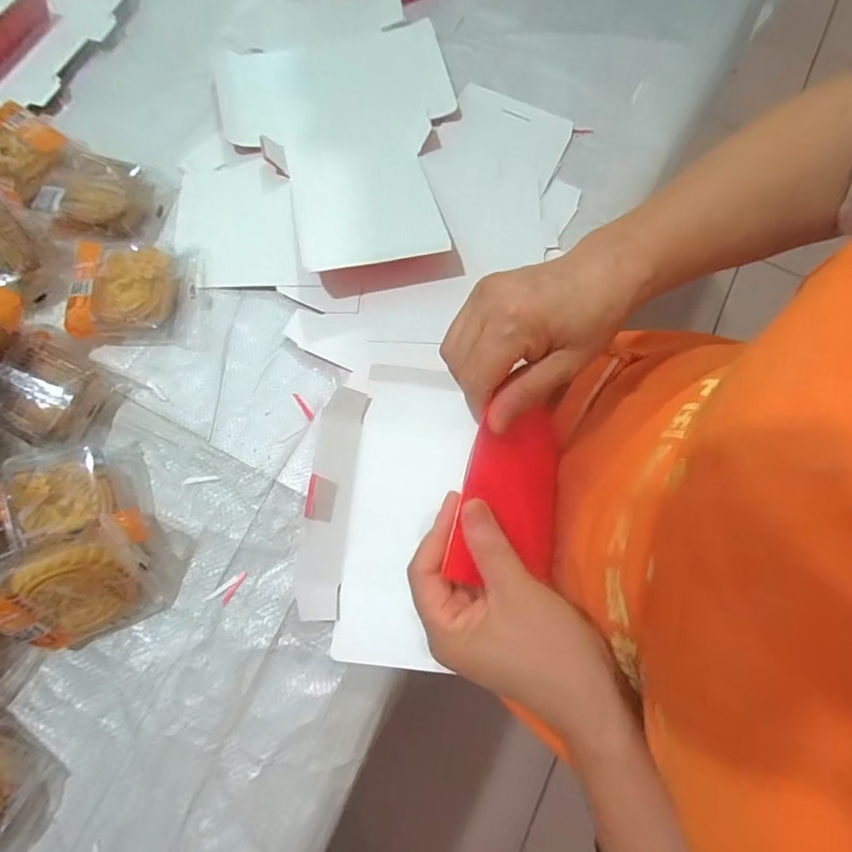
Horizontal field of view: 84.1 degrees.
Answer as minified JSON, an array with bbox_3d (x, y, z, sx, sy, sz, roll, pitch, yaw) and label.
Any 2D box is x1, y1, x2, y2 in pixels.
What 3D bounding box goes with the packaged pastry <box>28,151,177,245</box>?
[{"bbox_3d":[-0.298,-0.213,0.441,0.104,0.036,0.090,-1,76,-2],"label":"packaged pastry"}]

